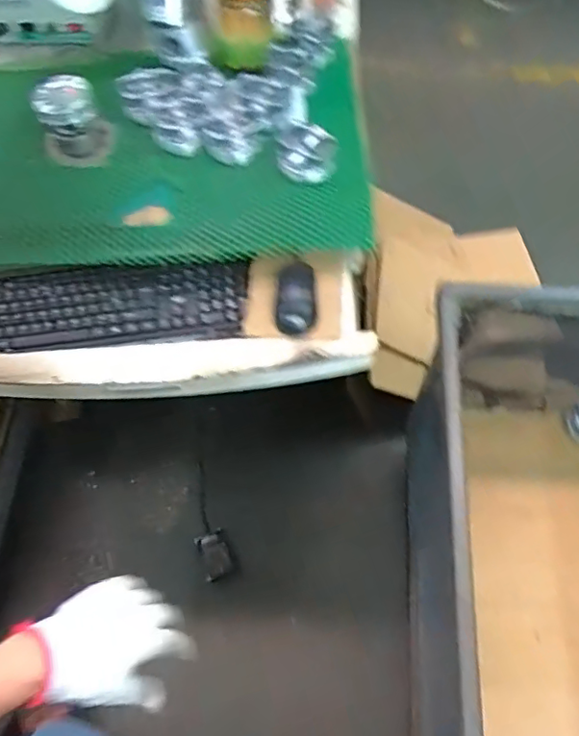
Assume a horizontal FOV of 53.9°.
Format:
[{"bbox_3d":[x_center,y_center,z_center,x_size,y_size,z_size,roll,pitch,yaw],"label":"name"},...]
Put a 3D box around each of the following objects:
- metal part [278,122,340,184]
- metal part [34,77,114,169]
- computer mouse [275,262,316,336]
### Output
[{"bbox_3d":[0.028,-0.321,0.857,0.089,0.045,0.094,-1,62,2],"label":"metal part"},{"bbox_3d":[-0.326,-0.373,0.859,0.104,0.095,0.110,-22,63,-9],"label":"metal part"},{"bbox_3d":[0.009,-0.096,0.802,0.057,0.036,0.101,4,62,5],"label":"computer mouse"}]

